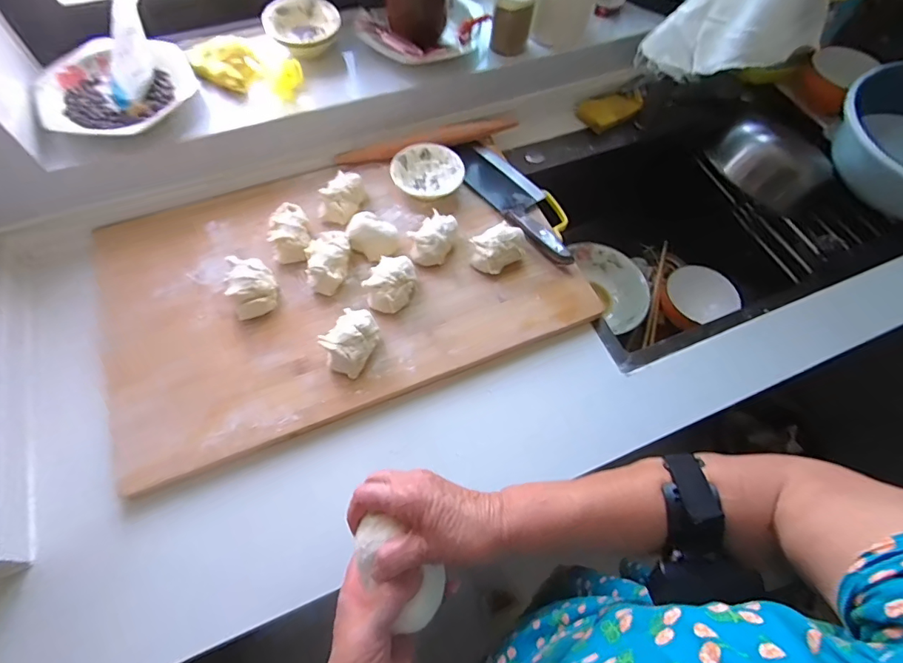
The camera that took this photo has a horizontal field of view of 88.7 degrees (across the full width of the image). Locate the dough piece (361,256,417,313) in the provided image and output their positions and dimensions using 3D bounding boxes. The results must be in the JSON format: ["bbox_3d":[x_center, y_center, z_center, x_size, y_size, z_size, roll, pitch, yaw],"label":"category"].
[{"bbox_3d":[-0.082,-0.064,0.627,0.057,0.047,0.075,21,63,9],"label":"dough piece"}]

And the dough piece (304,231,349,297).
[{"bbox_3d":[-0.169,-0.097,0.638,0.057,0.043,0.078,-6,63,-6],"label":"dough piece"}]

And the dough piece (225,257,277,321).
[{"bbox_3d":[-0.265,-0.061,0.611,0.058,0.044,0.070,-21,65,-13],"label":"dough piece"}]

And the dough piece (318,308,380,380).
[{"bbox_3d":[-0.125,0.013,0.584,0.054,0.053,0.075,28,65,12],"label":"dough piece"}]

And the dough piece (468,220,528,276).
[{"bbox_3d":[0.068,-0.118,0.661,0.079,0.043,0.054,-28,67,-16],"label":"dough piece"}]

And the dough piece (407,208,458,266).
[{"bbox_3d":[-0.025,-0.134,0.663,0.051,0.040,0.074,28,65,12],"label":"dough piece"}]

